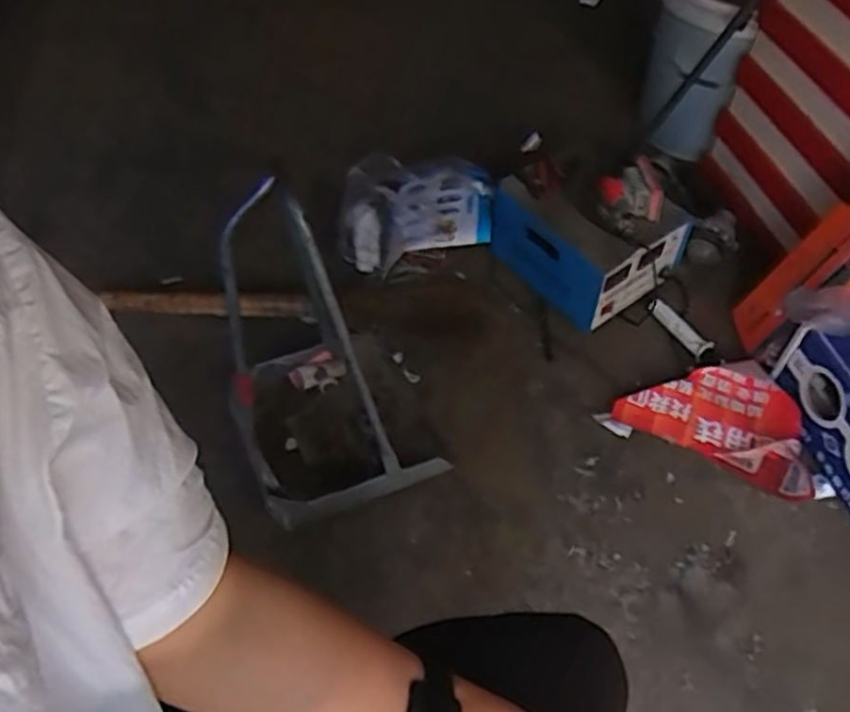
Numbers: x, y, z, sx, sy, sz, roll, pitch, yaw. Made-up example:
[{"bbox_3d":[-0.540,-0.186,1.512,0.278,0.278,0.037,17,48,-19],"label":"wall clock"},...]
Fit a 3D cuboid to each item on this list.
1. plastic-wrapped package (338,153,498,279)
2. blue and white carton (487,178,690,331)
[{"bbox_3d":[-0.018,-0.284,1.440,0.301,0.128,0.226,9,58,8],"label":"plastic-wrapped package"},{"bbox_3d":[0.298,-0.240,1.388,0.240,0.180,0.290,-35,61,-21],"label":"blue and white carton"}]

